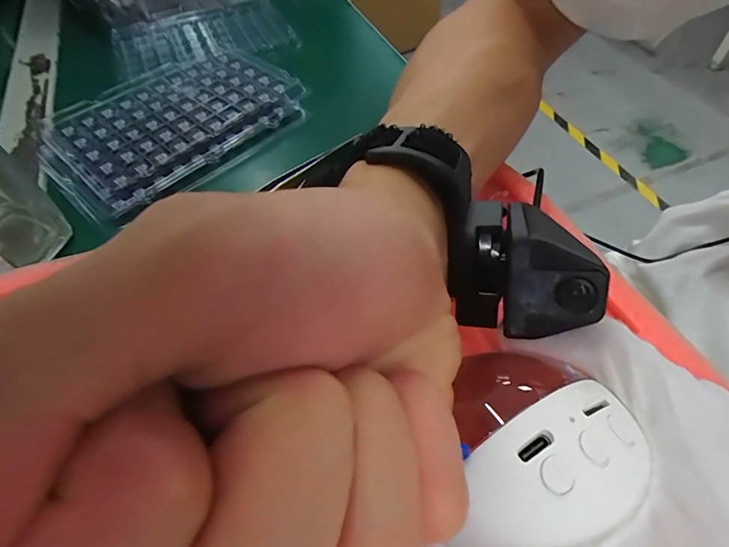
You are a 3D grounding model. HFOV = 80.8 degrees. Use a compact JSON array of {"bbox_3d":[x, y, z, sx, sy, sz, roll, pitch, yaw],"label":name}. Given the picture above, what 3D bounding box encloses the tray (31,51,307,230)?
[{"bbox_3d":[-0.145,-0.114,0.324,0.126,0.020,0.174,35,63,25],"label":"tray"}]

